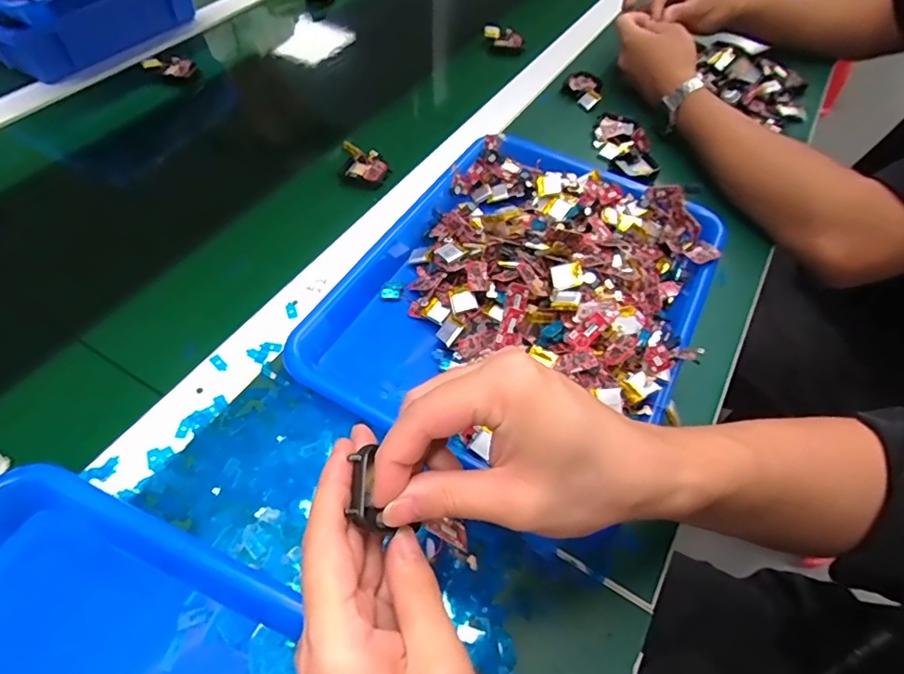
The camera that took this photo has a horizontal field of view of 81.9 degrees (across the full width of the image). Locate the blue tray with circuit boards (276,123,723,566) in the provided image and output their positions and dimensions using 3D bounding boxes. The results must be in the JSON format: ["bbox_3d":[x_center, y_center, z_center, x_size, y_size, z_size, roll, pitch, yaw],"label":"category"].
[{"bbox_3d":[0.057,-0.047,0.417,0.259,0.056,0.338,30,58,17],"label":"blue tray with circuit boards"}]

